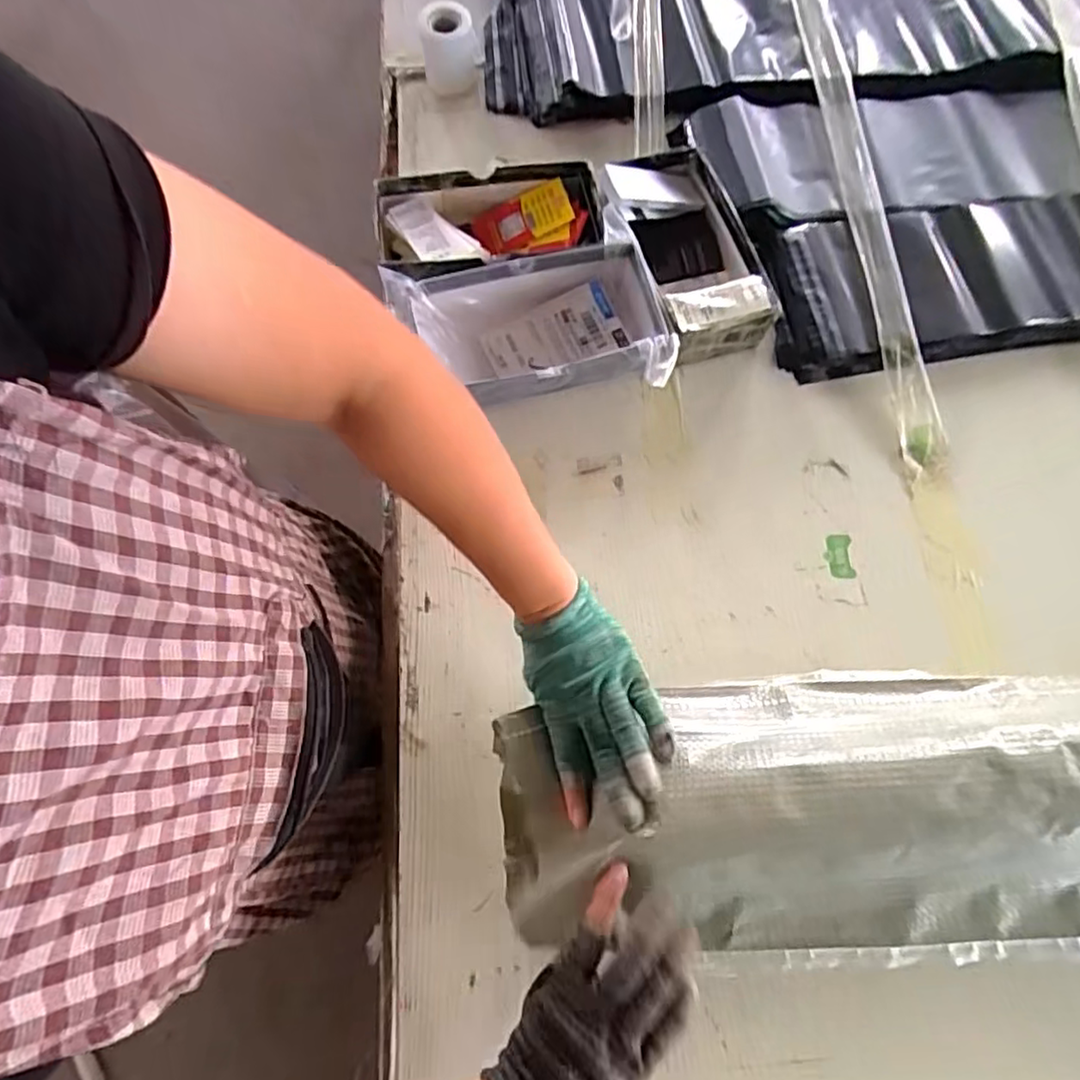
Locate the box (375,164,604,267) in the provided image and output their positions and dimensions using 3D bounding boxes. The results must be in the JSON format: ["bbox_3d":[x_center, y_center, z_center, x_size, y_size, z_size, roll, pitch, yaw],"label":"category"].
[{"bbox_3d":[-0.053,-0.313,0.649,0.225,0.061,0.121,-5,72,0],"label":"box"}]

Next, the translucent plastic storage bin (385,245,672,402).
[{"bbox_3d":[-0.005,-0.187,0.616,0.242,0.091,0.142,-9,72,-2],"label":"translucent plastic storage bin"}]

